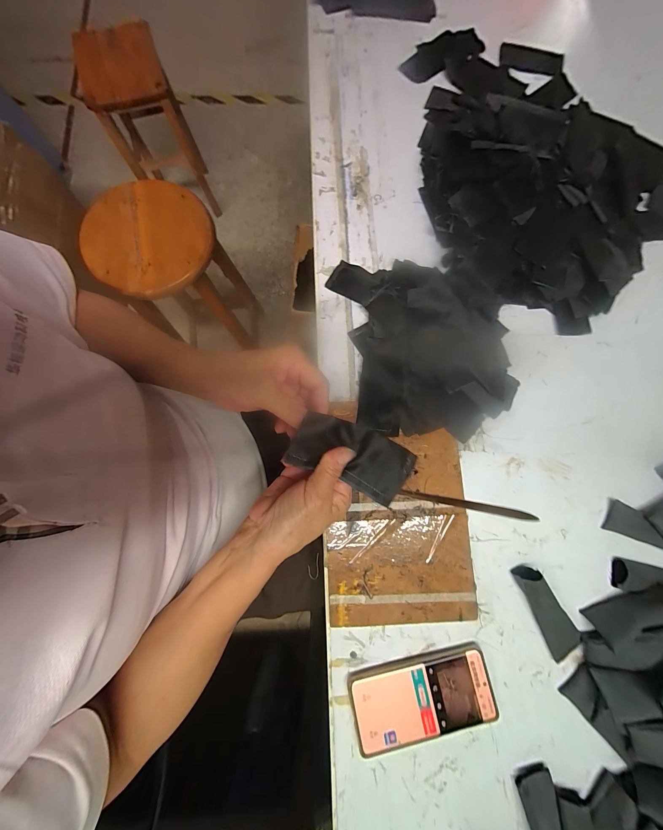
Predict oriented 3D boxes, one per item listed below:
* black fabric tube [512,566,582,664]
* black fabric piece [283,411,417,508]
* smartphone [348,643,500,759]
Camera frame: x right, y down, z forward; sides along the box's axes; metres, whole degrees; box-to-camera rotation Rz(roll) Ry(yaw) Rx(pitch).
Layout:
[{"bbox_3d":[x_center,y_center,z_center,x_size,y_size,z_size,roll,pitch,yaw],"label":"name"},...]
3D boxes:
[{"bbox_3d":[0.259,0.230,0.327,0.037,0.035,0.105,-24,81,-6],"label":"black fabric tube"},{"bbox_3d":[0.019,0.036,0.242,0.106,0.016,0.053,26,101,-19],"label":"black fabric piece"},{"bbox_3d":[0.103,0.320,0.318,0.158,0.016,0.076,-10,80,-3],"label":"smartphone"}]

